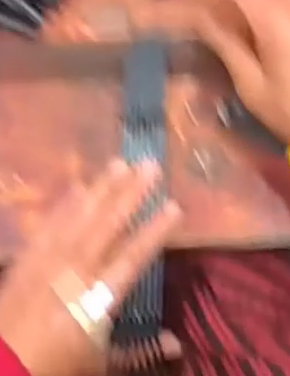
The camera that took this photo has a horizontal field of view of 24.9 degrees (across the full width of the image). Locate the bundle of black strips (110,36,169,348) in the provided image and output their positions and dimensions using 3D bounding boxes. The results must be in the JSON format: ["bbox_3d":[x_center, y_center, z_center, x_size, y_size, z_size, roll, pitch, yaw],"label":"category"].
[{"bbox_3d":[-0.001,0.001,0.476,0.033,0.013,0.218,1,86,-5],"label":"bundle of black strips"}]

